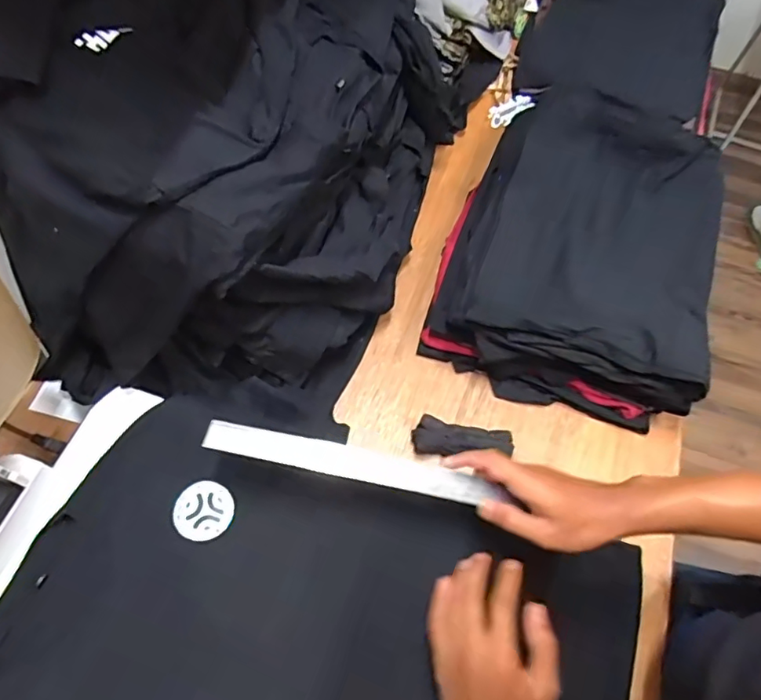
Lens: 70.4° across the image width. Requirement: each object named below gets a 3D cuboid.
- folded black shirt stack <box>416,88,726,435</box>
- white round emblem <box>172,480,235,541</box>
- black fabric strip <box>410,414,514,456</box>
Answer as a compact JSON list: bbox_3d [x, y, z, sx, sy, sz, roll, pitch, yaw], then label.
[{"bbox_3d":[0.305,-0.161,0.818,0.374,0.125,0.501,19,61,6],"label":"folded black shirt stack"},{"bbox_3d":[-0.186,0.167,0.565,0.061,0.008,0.058,2,61,-3],"label":"white round emblem"},{"bbox_3d":[0.106,0.117,0.702,0.127,0.032,0.047,8,60,0],"label":"black fabric strip"}]

